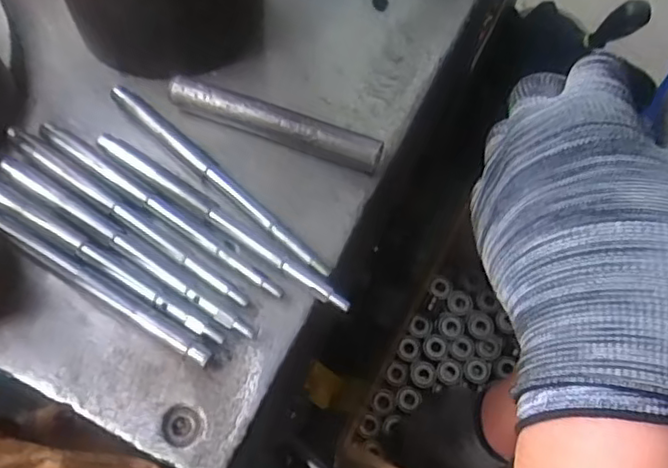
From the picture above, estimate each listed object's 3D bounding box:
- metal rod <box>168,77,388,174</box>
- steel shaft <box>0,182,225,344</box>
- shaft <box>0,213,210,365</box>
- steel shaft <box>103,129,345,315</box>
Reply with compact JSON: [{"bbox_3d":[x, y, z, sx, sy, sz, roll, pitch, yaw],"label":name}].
[{"bbox_3d":[-0.038,-0.071,0.412,0.142,0.022,0.019,19,65,8],"label":"metal rod"},{"bbox_3d":[-0.141,0.011,0.369,0.184,0.014,0.012,30,67,12],"label":"steel shaft"},{"bbox_3d":[-0.144,0.025,0.363,0.178,0.014,0.008,30,67,12],"label":"shaft"},{"bbox_3d":[-0.071,-0.009,0.380,0.188,0.012,0.011,34,68,14],"label":"steel shaft"}]

